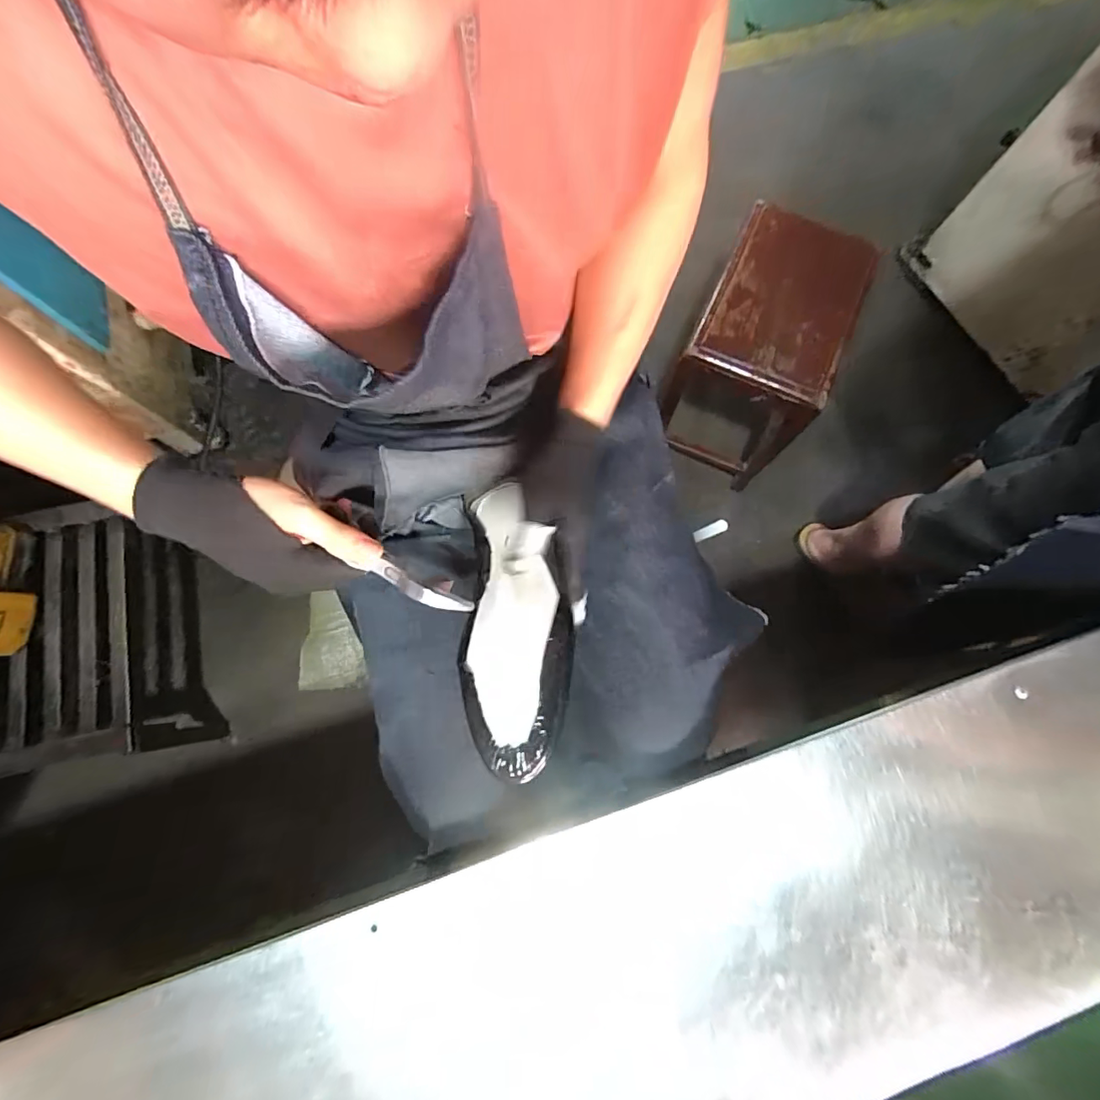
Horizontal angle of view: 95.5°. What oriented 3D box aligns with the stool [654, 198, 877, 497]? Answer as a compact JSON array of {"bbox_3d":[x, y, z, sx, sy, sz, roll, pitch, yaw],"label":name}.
[{"bbox_3d":[0.408,-0.374,1.036,0.245,0.416,0.336,25,80,6],"label":"stool"}]

